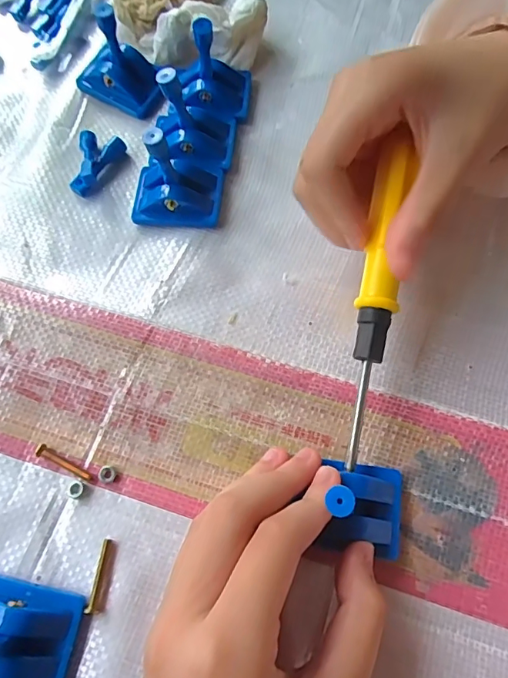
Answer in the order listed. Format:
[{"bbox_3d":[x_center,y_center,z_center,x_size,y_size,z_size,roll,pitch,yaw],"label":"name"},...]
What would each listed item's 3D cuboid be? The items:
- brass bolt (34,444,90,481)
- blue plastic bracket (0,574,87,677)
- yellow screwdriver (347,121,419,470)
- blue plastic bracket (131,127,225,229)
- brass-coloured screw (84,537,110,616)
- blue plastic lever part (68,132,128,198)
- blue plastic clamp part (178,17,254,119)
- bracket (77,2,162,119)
[{"bbox_3d":[-0.082,0.053,0.198,0.028,0.004,0.005,27,73,10],"label":"brass bolt"},{"bbox_3d":[-0.089,0.104,0.158,0.044,0.045,0.032,13,71,6],"label":"blue plastic bracket"},{"bbox_3d":[0.051,-0.018,0.190,0.014,0.011,0.135,9,84,5],"label":"yellow screwdriver"},{"bbox_3d":[-0.038,-0.079,0.221,0.042,0.046,0.032,4,71,3],"label":"blue plastic bracket"},{"bbox_3d":[-0.060,0.092,0.182,0.004,0.005,0.026,9,71,5],"label":"brass-coloured screw"},{"bbox_3d":[-0.083,-0.094,0.240,0.015,0.020,0.035,18,72,7],"label":"blue plastic lever part"},{"bbox_3d":[-0.021,-0.142,0.244,0.039,0.045,0.033,-6,70,-1],"label":"blue plastic clamp part"},{"bbox_3d":[-0.076,-0.153,0.247,0.051,0.045,0.030,32,74,12],"label":"bracket"}]

